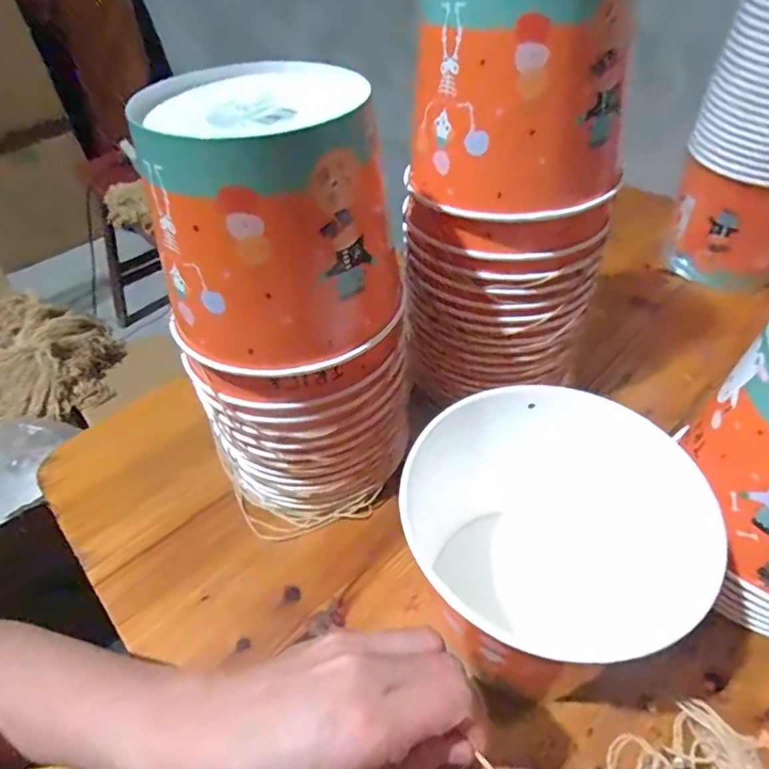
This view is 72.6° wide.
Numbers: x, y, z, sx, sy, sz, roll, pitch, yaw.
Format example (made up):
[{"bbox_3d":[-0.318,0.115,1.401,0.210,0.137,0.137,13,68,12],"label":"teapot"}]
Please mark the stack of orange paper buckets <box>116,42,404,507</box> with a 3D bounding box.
[{"bbox_3d":[-0.072,-0.045,0.377,0.147,0.311,0.143,-24,47,-19],"label":"stack of orange paper buckets"}]

